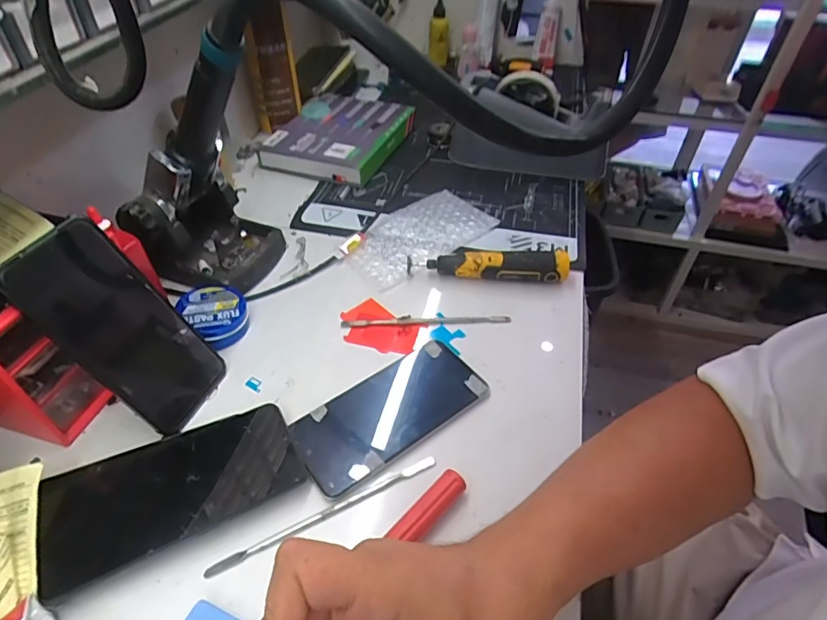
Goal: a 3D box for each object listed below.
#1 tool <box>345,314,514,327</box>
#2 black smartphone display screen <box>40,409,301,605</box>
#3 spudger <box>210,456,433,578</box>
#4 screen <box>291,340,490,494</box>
[{"bbox_3d":[0.013,0.010,0.481,0.160,0.009,0.011,-1,43,-3],"label":"tool"},{"bbox_3d":[-0.170,0.120,0.354,0.166,0.011,0.089,-21,48,-18],"label":"black smartphone display screen"},{"bbox_3d":[-0.059,0.142,0.349,0.166,0.009,0.007,-19,47,-21],"label":"spudger"},{"bbox_3d":[-0.019,0.081,0.407,0.156,0.011,0.077,-28,52,-26],"label":"screen"}]

